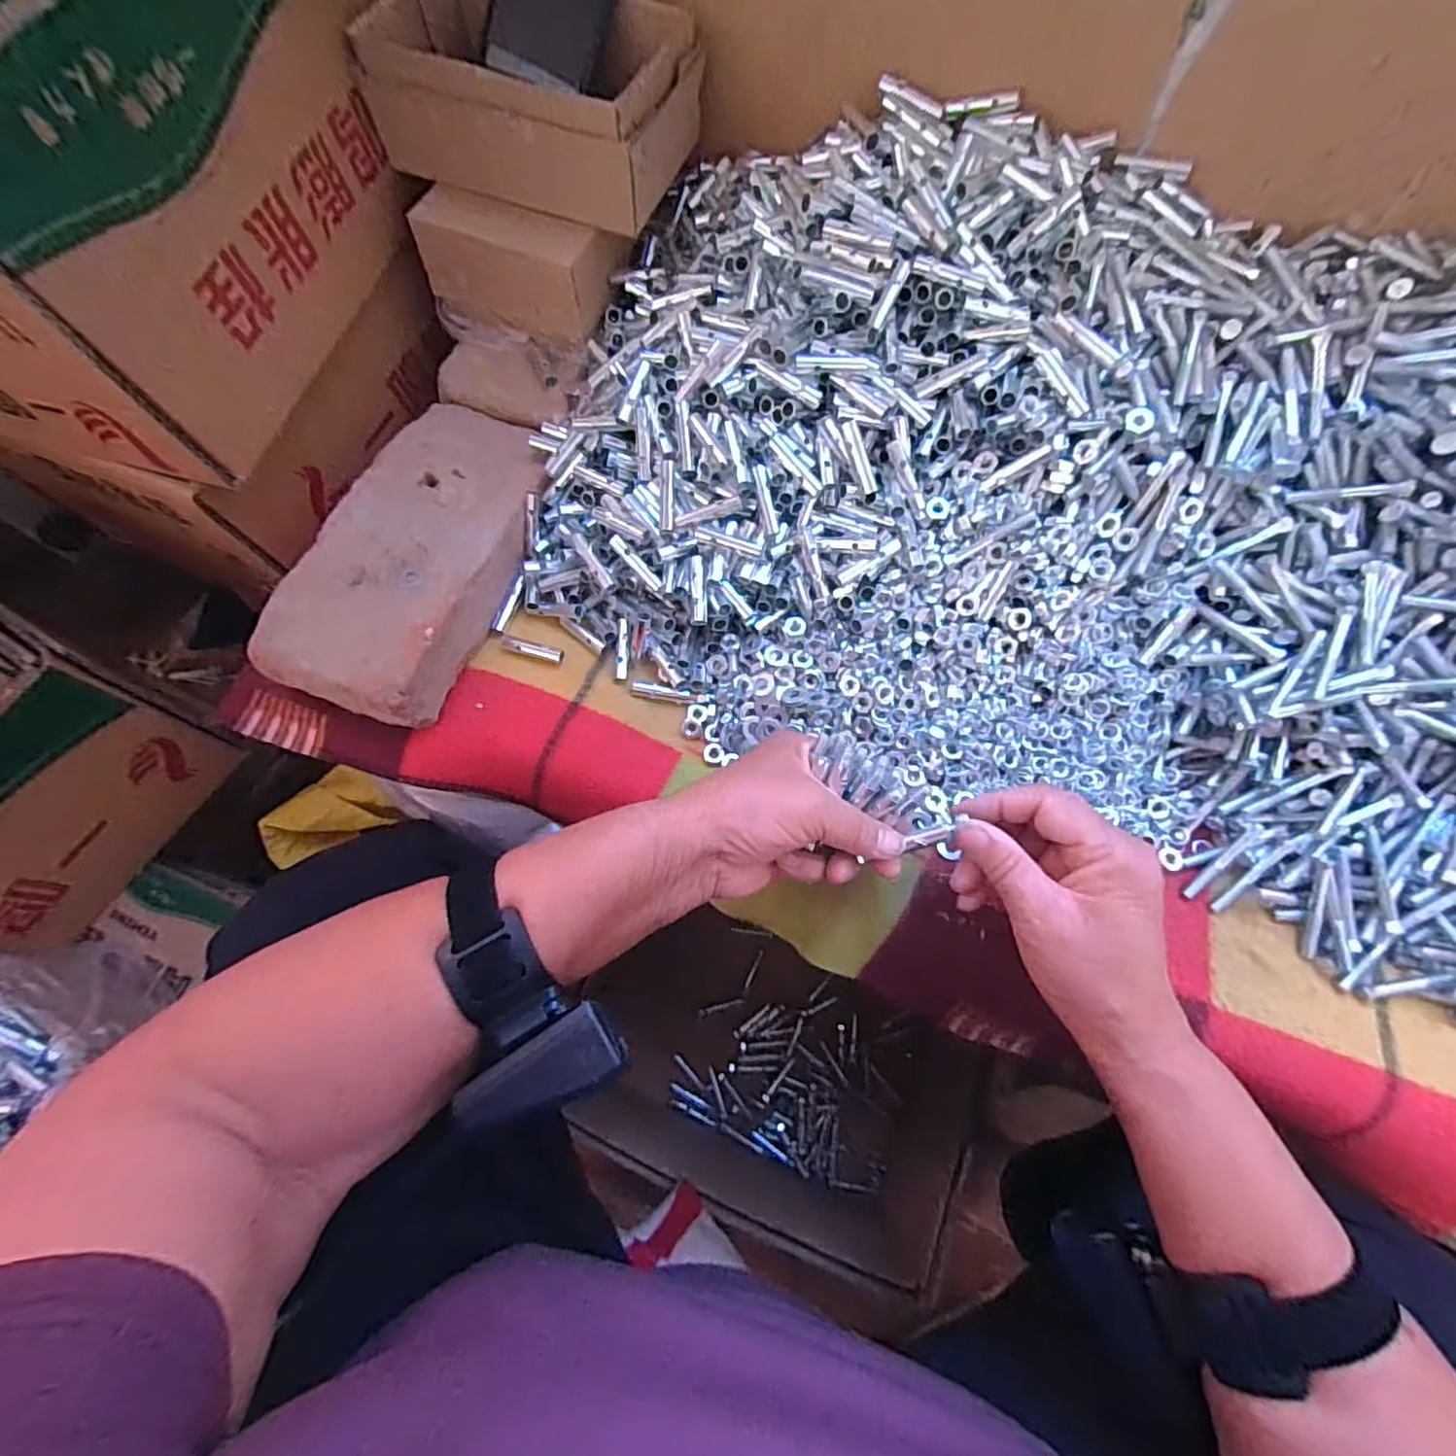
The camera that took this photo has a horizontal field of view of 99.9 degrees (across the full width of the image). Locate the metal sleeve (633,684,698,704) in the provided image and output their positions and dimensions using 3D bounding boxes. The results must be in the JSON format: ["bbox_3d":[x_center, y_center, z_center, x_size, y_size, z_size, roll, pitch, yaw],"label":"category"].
[{"bbox_3d":[-0.043,-0.024,0.415,0.045,0.006,0.008,9,70,3],"label":"metal sleeve"}]

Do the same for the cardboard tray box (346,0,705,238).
[{"bbox_3d":[-0.122,-0.419,0.408,0.180,0.077,0.139,19,71,6],"label":"cardboard tray box"}]

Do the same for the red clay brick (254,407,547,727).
[{"bbox_3d":[-0.208,-0.117,0.419,0.108,0.049,0.224,20,71,7],"label":"red clay brick"}]

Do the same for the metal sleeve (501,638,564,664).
[{"bbox_3d":[-0.134,-0.053,0.420,0.046,0.011,0.008,16,71,5],"label":"metal sleeve"}]

